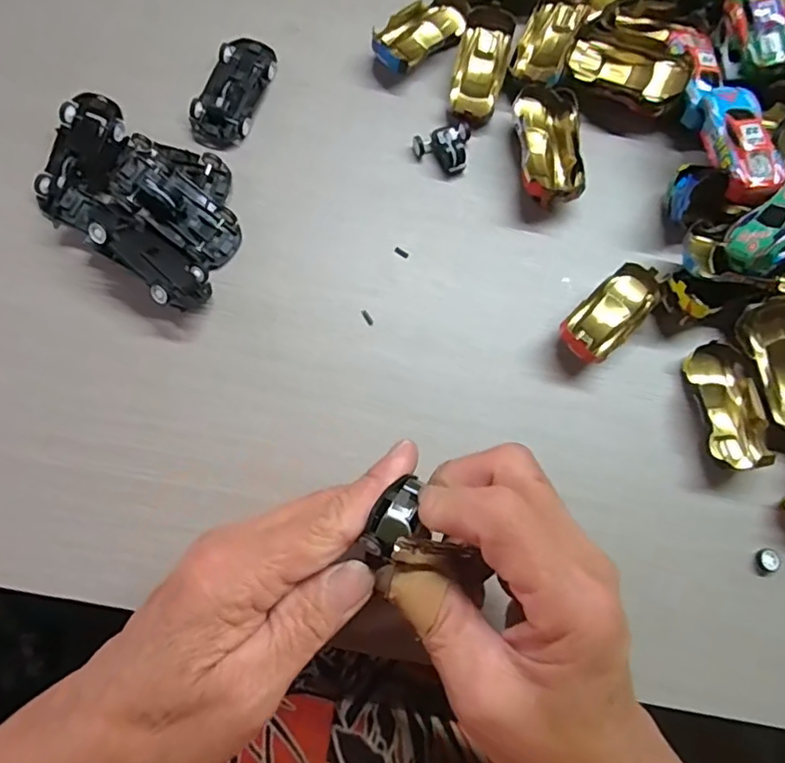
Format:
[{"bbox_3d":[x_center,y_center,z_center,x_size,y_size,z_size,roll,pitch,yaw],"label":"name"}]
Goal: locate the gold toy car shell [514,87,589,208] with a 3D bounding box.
[{"bbox_3d":[0.084,-0.125,0.315,0.034,0.025,0.065,-1,77,-3],"label":"gold toy car shell"}]

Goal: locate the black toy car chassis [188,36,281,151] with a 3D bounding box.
[{"bbox_3d":[-0.087,-0.159,0.314,0.030,0.013,0.067,20,77,2],"label":"black toy car chassis"}]

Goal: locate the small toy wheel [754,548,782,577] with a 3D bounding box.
[{"bbox_3d":[0.182,0.088,0.280,0.010,0.006,0.013,-2,77,-3],"label":"small toy wheel"}]

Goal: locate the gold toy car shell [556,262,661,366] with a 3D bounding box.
[{"bbox_3d":[0.113,-0.035,0.298,0.028,0.012,0.064,44,79,7],"label":"gold toy car shell"}]

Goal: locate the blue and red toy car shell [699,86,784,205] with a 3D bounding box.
[{"bbox_3d":[0.175,-0.121,0.293,0.030,0.017,0.065,-12,78,-5],"label":"blue and red toy car shell"}]

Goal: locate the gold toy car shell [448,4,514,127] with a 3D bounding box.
[{"bbox_3d":[0.049,-0.175,0.326,0.027,0.023,0.067,14,77,1],"label":"gold toy car shell"}]

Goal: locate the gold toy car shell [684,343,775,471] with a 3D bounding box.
[{"bbox_3d":[0.170,0.012,0.293,0.030,0.013,0.063,-6,78,-4],"label":"gold toy car shell"}]

